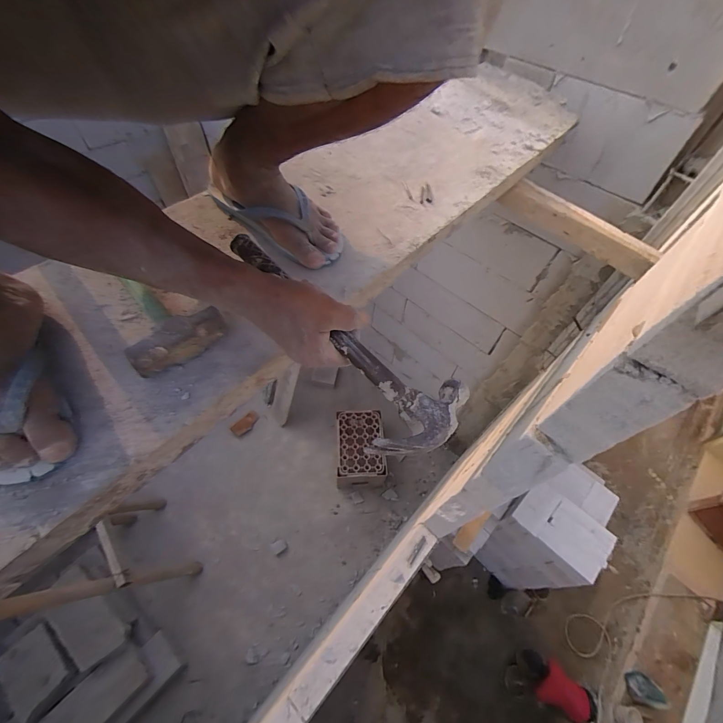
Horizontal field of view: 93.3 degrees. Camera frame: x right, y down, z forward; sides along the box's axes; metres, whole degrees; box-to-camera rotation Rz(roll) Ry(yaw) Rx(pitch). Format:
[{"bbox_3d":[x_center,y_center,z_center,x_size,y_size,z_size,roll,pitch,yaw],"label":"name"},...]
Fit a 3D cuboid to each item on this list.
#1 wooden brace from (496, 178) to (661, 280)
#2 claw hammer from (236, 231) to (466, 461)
[{"bbox_3d":[0.465,-0.295,0.748,0.335,0.079,0.029,37,62,19],"label":"wooden brace"},{"bbox_3d":[-0.021,-0.028,0.328,0.277,0.033,0.122,45,64,7],"label":"claw hammer"}]

